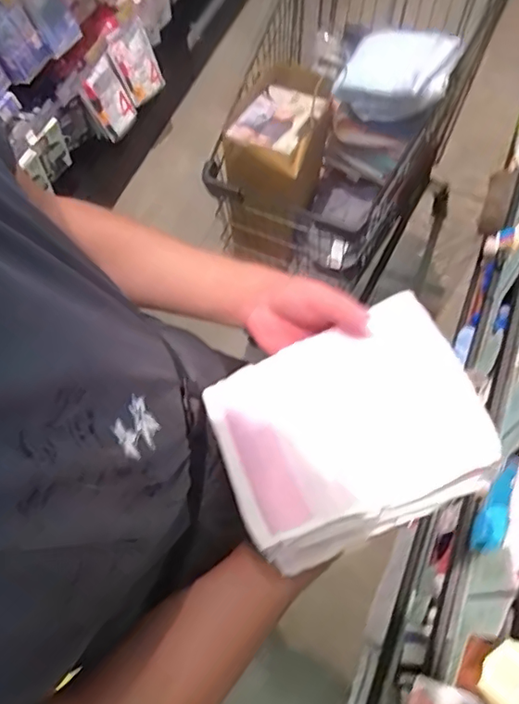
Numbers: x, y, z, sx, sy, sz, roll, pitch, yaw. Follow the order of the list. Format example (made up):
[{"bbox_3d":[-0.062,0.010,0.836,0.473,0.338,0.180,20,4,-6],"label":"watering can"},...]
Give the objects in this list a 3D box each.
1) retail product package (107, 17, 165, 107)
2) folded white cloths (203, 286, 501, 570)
[{"bbox_3d":[-0.381,-0.906,1.678,0.021,0.196,0.165,15,60,41],"label":"retail product package"},{"bbox_3d":[0.069,0.062,0.429,0.193,0.051,0.162,-22,62,-2],"label":"folded white cloths"}]

